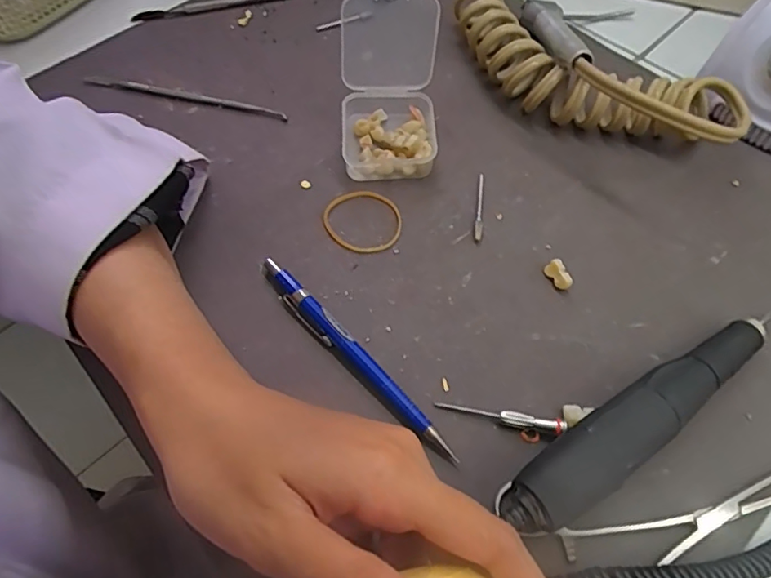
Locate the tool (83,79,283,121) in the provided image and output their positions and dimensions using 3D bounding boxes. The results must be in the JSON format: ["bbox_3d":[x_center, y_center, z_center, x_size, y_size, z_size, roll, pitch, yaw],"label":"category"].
[{"bbox_3d":[-0.133,-0.129,0.344,0.143,0.007,0.010,12,61,8],"label":"tool"}]

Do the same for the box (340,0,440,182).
[{"bbox_3d":[0.002,-0.116,0.295,0.055,0.073,0.073,1,60,2],"label":"box"}]

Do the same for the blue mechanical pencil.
[{"bbox_3d":[-0.017,0.031,0.253,0.012,0.010,0.135,-39,66,-19],"label":"blue mechanical pencil"}]

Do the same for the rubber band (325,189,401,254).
[{"bbox_3d":[-0.012,-0.041,0.294,0.046,0.004,0.041,37,68,20],"label":"rubber band"}]

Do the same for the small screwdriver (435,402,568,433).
[{"bbox_3d":[0.053,0.059,0.238,0.058,0.007,0.006,10,61,7],"label":"small screwdriver"}]

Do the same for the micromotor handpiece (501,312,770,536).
[{"bbox_3d":[0.115,0.056,0.227,0.156,0.026,0.026,-31,64,-15],"label":"micromotor handpiece"}]

